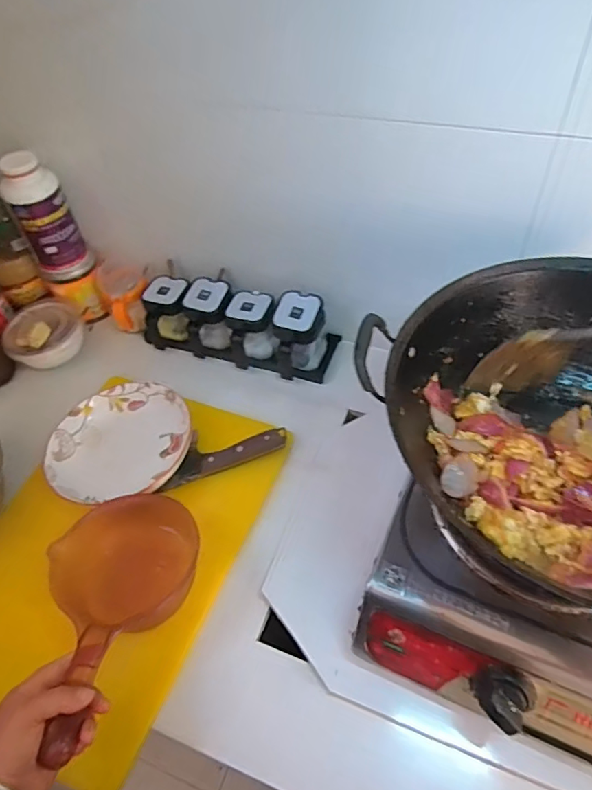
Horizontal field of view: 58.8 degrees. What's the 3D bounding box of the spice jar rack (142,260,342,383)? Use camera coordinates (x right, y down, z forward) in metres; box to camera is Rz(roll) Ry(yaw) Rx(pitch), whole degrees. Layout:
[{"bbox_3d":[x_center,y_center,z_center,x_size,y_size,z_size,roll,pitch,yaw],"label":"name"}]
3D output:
[{"bbox_3d":[-0.106,-0.115,0.855,0.310,0.104,0.114,17,55,18],"label":"spice jar rack"}]

